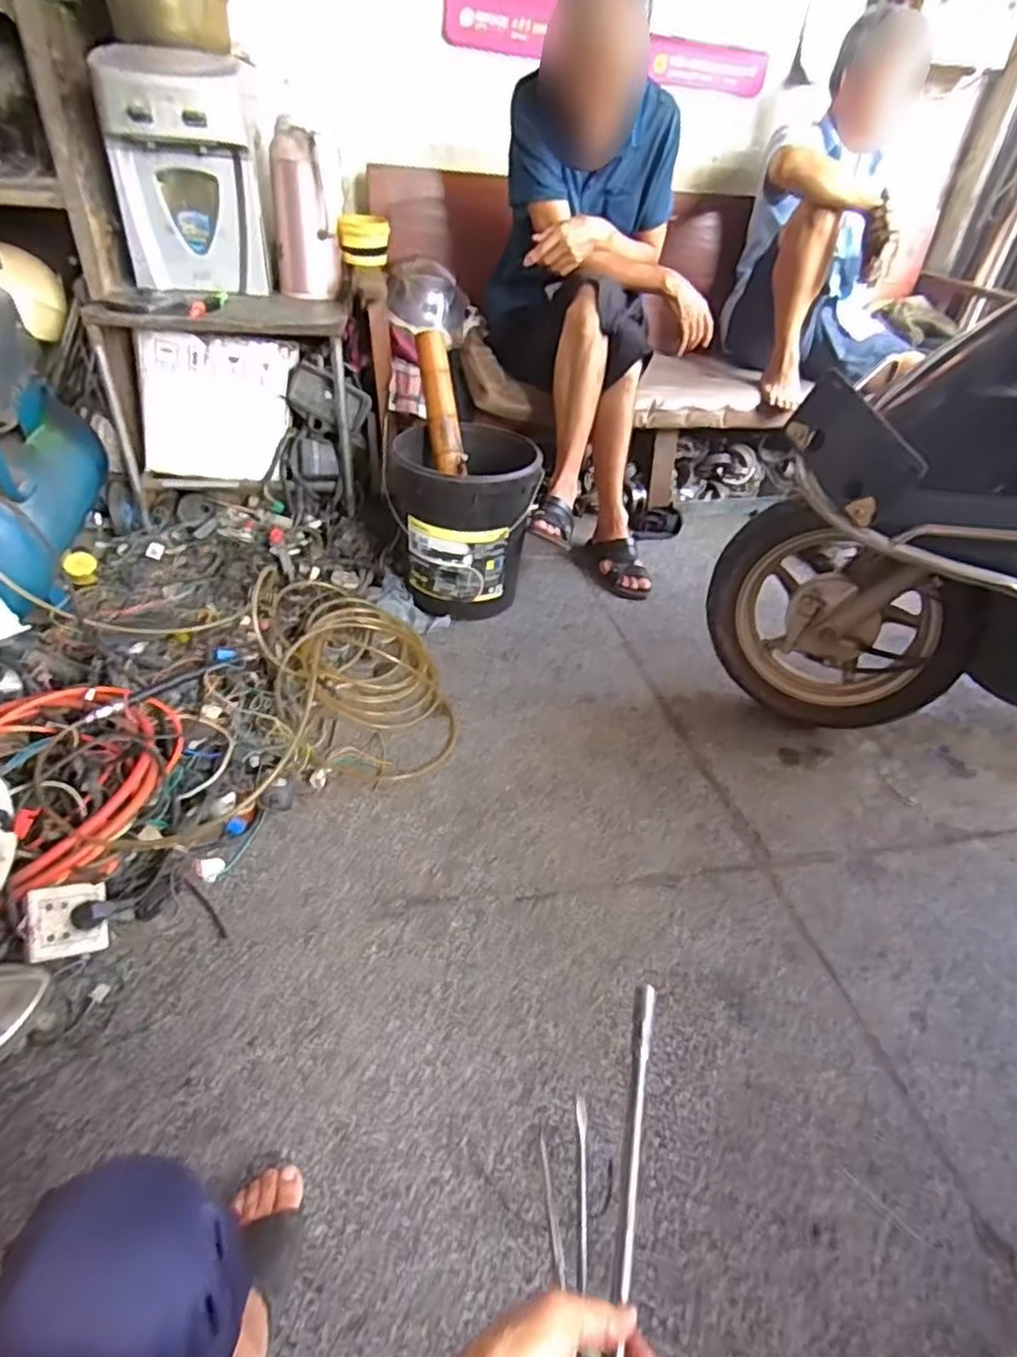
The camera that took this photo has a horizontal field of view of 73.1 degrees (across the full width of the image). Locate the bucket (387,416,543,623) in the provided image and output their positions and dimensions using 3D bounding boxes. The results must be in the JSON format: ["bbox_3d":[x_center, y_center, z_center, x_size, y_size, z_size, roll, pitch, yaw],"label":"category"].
[{"bbox_3d":[-0.105,-0.348,1.498,0.295,0.344,0.301,-1,38,-9],"label":"bucket"}]

